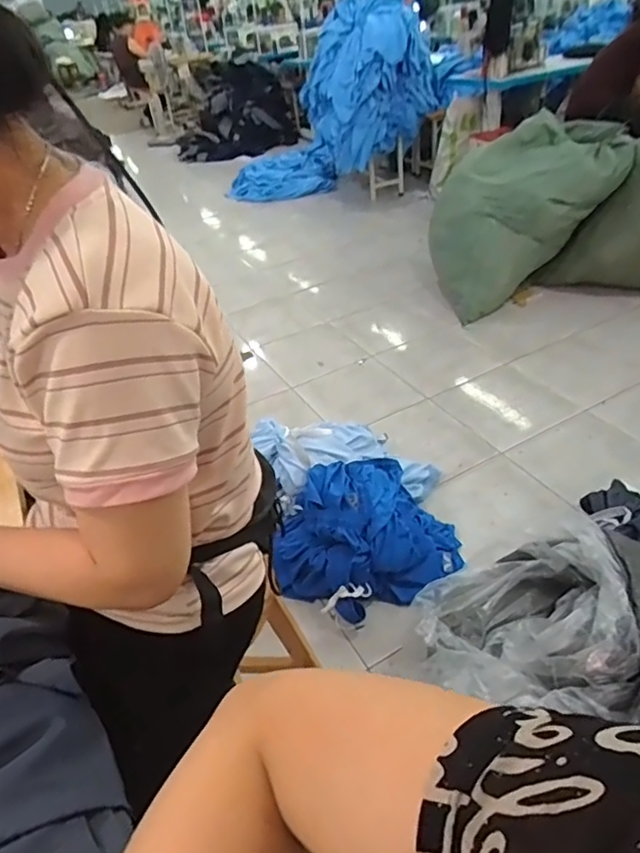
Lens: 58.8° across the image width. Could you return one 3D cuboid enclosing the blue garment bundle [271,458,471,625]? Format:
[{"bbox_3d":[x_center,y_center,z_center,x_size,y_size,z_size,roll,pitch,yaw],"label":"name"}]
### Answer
[{"bbox_3d":[0.119,0.287,1.559,0.480,0.202,0.396,-30,44,-26],"label":"blue garment bundle"}]

